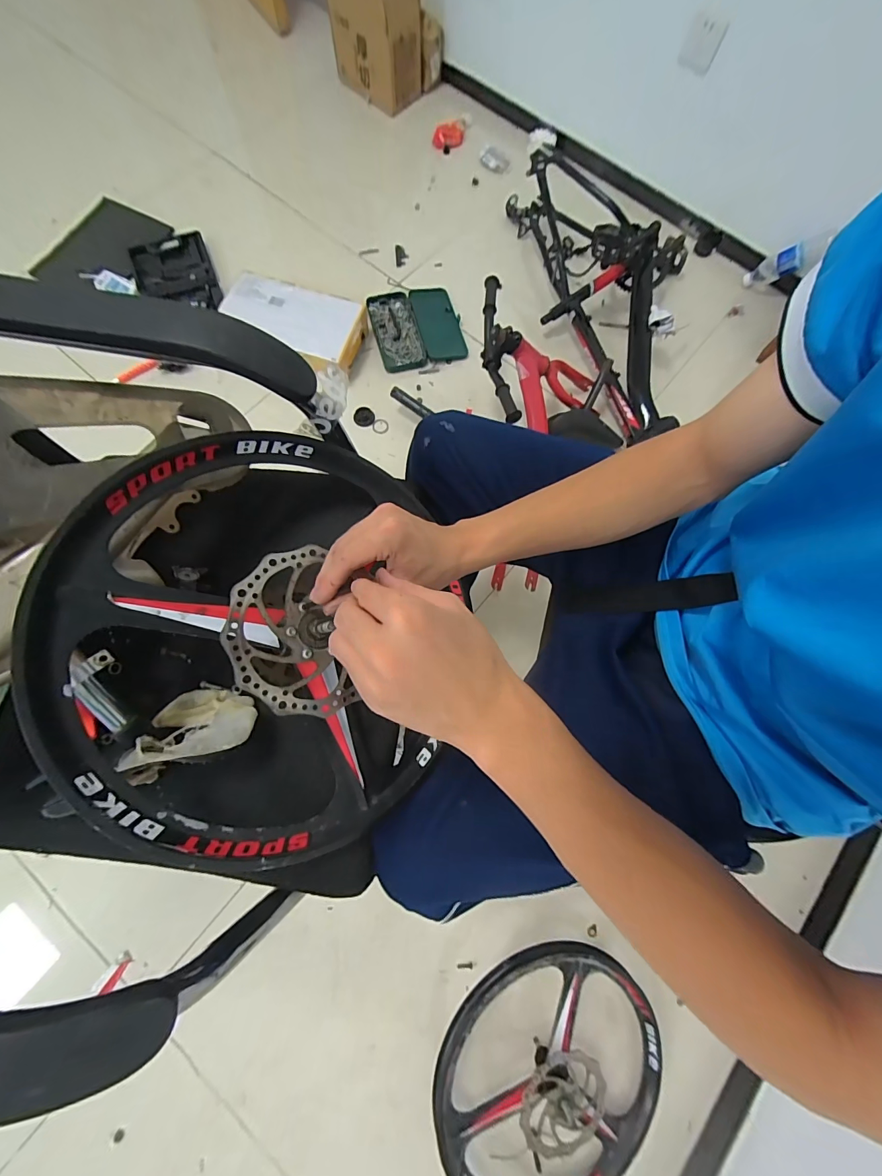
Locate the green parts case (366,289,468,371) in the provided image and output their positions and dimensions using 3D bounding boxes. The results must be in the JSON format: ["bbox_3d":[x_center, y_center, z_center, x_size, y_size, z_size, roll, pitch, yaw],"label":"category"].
[{"bbox_3d":[-0.069,-0.747,1.143,0.251,0.043,0.264,-11,76,-4],"label":"green parts case"}]

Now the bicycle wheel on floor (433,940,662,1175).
[{"bbox_3d":[0.187,0.842,0.691,0.387,0.102,0.425,1,75,-2],"label":"bicycle wheel on floor"}]

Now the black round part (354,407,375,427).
[{"bbox_3d":[-0.207,-0.459,1.065,0.055,0.009,0.060,0,76,-1],"label":"black round part"}]

